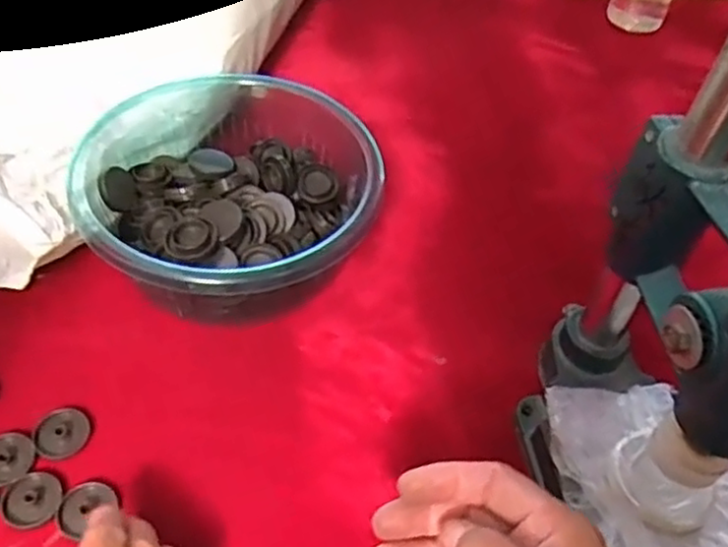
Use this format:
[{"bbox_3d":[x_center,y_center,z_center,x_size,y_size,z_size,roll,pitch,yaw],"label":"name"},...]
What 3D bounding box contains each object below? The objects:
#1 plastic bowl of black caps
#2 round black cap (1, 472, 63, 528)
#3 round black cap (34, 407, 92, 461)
[{"bbox_3d":[-0.101,-0.060,0.525,0.199,0.089,0.217,3,49,-4],"label":"plastic bowl of black caps"},{"bbox_3d":[-0.192,0.130,0.402,0.034,0.004,0.031,3,49,-4],"label":"round black cap"},{"bbox_3d":[-0.188,0.099,0.432,0.030,0.008,0.032,3,49,-4],"label":"round black cap"}]

